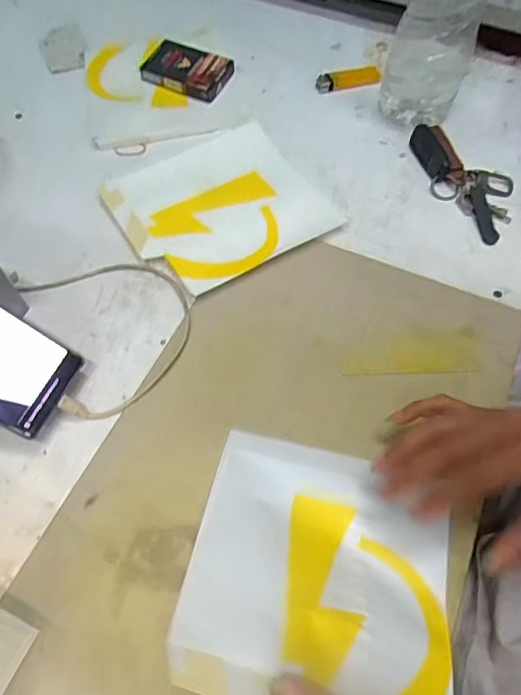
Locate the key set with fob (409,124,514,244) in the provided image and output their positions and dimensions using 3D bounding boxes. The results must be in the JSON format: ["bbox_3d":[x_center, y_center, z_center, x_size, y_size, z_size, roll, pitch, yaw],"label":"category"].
[{"bbox_3d":[0.221,-0.185,0.529,0.080,0.022,0.156,-28,65,-15],"label":"key set with fob"}]

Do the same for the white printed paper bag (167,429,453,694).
[{"bbox_3d":[0.044,0.143,0.316,0.171,0.026,0.180,22,32,-3],"label":"white printed paper bag"}]

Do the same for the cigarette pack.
[{"bbox_3d":[-0.089,-0.338,0.594,0.103,0.019,0.074,22,63,11],"label":"cigarette pack"}]

